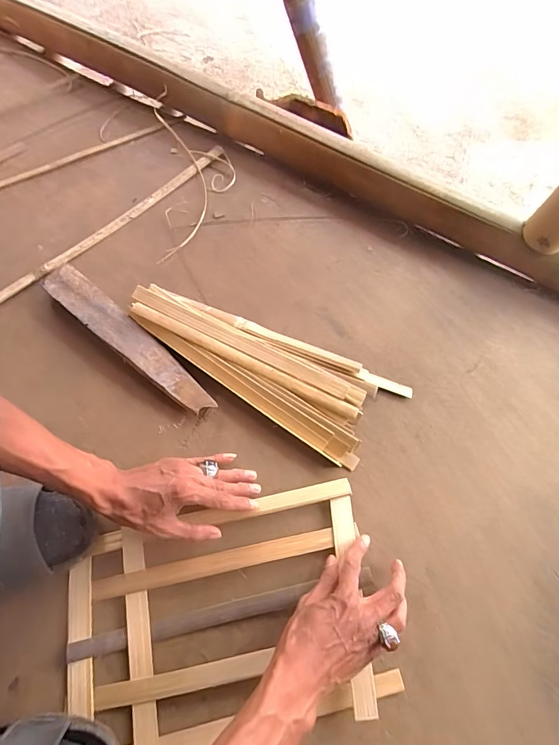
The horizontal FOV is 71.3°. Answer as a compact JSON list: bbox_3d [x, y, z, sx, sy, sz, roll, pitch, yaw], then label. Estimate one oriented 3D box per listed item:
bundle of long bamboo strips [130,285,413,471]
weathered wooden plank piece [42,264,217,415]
[{"bbox_3d":[-0.034,-0.023,0.554,0.385,0.035,0.138,30,68,11],"label":"bundle of long bamboo strips"},{"bbox_3d":[-0.225,-0.050,0.571,0.327,0.029,0.052,39,70,15],"label":"weathered wooden plank piece"}]

